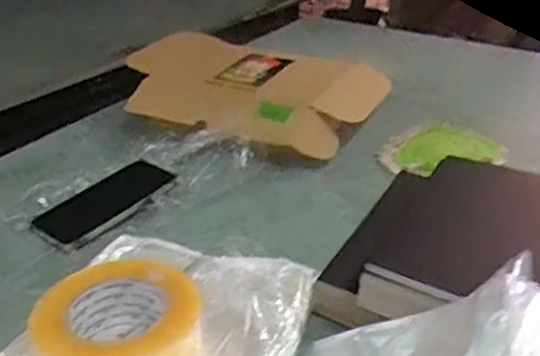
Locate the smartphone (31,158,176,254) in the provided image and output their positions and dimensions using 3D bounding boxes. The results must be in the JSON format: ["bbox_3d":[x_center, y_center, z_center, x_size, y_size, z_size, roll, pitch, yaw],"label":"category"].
[{"bbox_3d":[-0.197,0.027,0.758,0.080,0.010,0.158,26,48,29],"label":"smartphone"}]

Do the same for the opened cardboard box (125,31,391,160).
[{"bbox_3d":[-0.041,-0.121,0.937,0.366,0.095,0.251,19,36,29],"label":"opened cardboard box"}]

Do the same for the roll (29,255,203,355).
[{"bbox_3d":[-0.121,0.123,0.512,0.121,0.055,0.112,0,31,0],"label":"roll"}]

